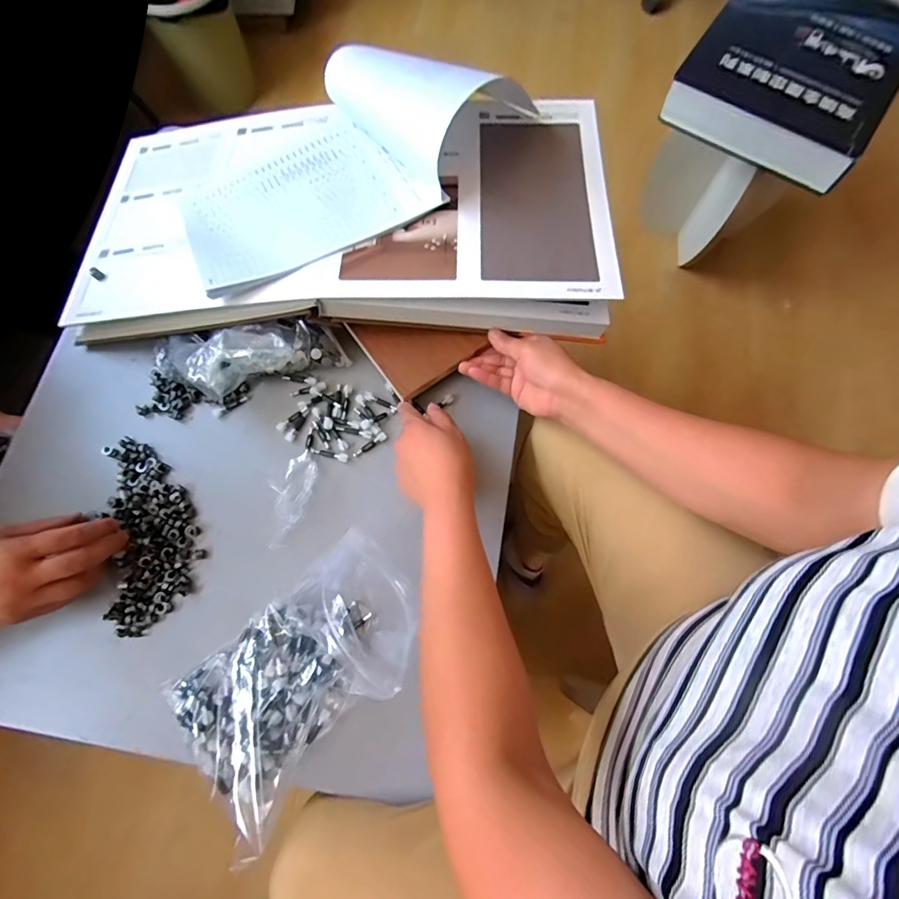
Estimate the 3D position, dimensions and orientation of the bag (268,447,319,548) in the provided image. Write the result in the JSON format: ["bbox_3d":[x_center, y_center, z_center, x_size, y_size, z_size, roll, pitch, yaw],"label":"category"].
[{"bbox_3d":[-0.179,0.053,0.504,0.042,0.022,0.108,6,76,4],"label":"bag"}]

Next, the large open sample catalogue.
[{"bbox_3d":[-0.137,-0.311,0.549,0.650,0.107,0.355,-2,73,-1],"label":"large open sample catalogue"}]

